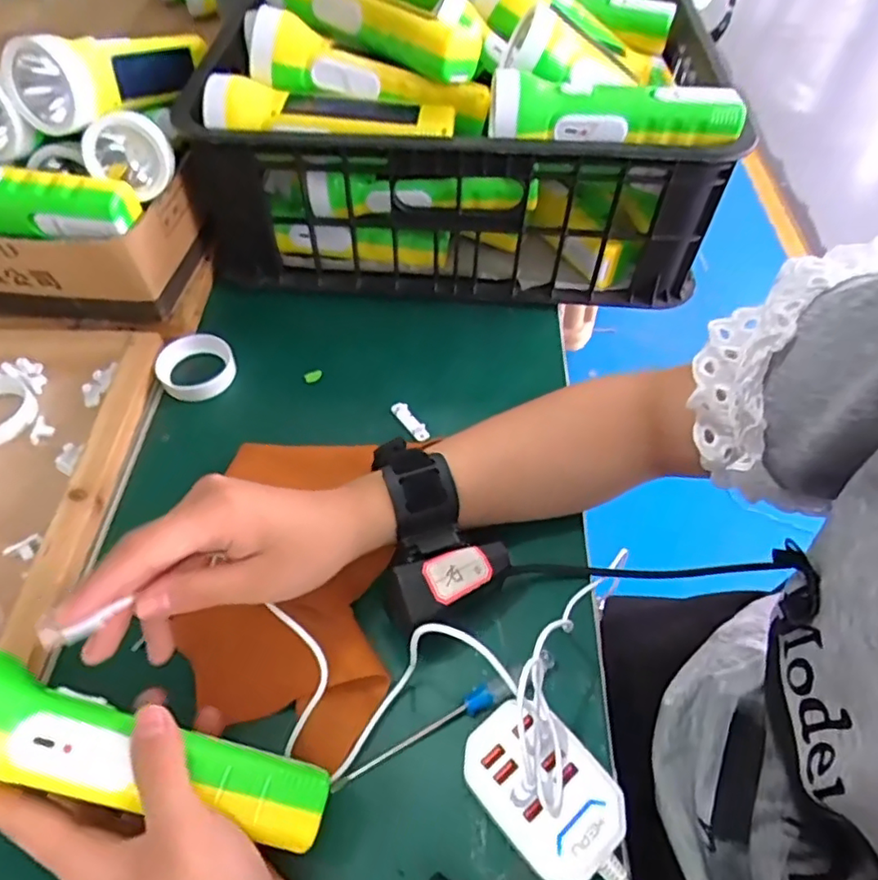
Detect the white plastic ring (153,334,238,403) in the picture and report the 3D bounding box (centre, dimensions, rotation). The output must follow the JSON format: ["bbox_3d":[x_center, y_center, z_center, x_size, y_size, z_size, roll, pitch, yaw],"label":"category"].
[{"bbox_3d":[-0.179,-0.053,0.459,0.055,0.020,0.045,-20,57,-14],"label":"white plastic ring"}]

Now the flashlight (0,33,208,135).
[{"bbox_3d":[-0.223,-0.265,0.439,0.052,0.055,0.162,16,42,10],"label":"flashlight"}]

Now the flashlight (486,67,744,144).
[{"bbox_3d":[0.122,-0.225,0.417,0.170,0.037,0.033,-2,54,-2],"label":"flashlight"}]

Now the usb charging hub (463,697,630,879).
[{"bbox_3d":[0.050,0.167,0.294,0.052,0.031,0.081,-37,63,-24],"label":"usb charging hub"}]

